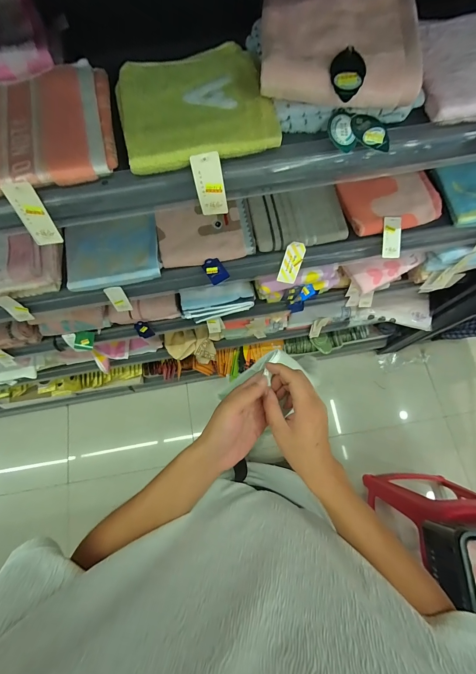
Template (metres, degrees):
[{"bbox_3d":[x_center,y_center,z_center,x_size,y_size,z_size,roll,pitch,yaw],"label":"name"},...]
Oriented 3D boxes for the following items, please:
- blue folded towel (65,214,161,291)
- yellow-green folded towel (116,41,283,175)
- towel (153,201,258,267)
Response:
[{"bbox_3d":[-0.259,-0.175,0.601,0.187,0.027,0.146,-10,73,-1],"label":"blue folded towel"},{"bbox_3d":[-0.055,-0.291,0.366,0.183,0.019,0.163,-14,73,-2],"label":"yellow-green folded towel"},{"bbox_3d":[-0.070,-0.220,0.600,0.186,0.022,0.139,-9,73,-1],"label":"towel"}]

